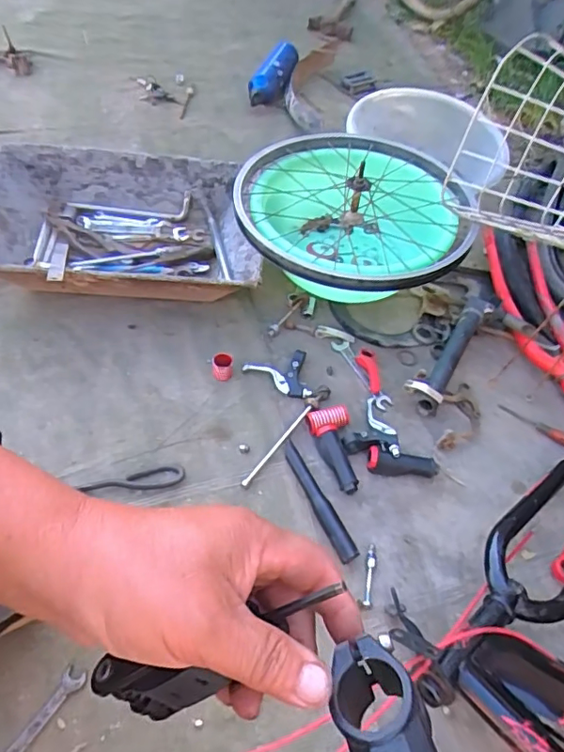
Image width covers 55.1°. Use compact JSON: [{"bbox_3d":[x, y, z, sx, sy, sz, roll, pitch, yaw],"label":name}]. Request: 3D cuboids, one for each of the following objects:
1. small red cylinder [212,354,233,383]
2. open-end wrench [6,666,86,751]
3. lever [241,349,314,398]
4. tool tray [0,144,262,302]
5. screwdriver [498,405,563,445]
[{"bbox_3d":[-0.097,-0.015,0.874,0.032,0.037,0.035,1,56,-4],"label":"small red cylinder"},{"bbox_3d":[-0.280,0.396,0.598,0.030,0.011,0.144,29,58,14],"label":"open-end wrench"},{"bbox_3d":[-0.008,0.000,0.875,0.103,0.027,0.078,-3,56,-7],"label":"lever"},{"bbox_3d":[-0.288,-0.254,0.976,0.477,0.122,0.318,0,56,-5],"label":"tool tray"},{"bbox_3d":[0.414,0.082,0.860,0.141,0.015,0.023,30,59,14],"label":"screwdriver"}]

